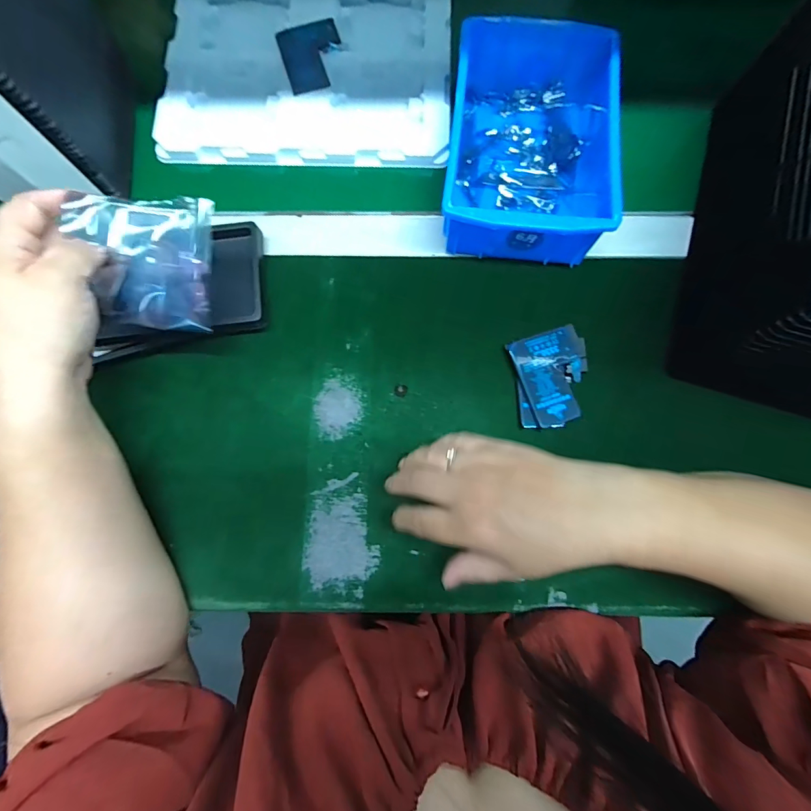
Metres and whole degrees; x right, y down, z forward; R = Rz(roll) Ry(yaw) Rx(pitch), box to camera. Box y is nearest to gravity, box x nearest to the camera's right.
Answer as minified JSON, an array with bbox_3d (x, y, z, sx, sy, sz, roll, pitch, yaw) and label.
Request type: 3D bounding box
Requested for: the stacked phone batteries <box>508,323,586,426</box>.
[{"bbox_3d":[0.121,-0.023,0.335,0.062,0.015,0.079,-8,79,-2],"label":"stacked phone batteries"}]

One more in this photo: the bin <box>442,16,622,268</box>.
[{"bbox_3d":[0.104,-0.223,0.347,0.130,0.064,0.198,7,79,1],"label":"bin"}]

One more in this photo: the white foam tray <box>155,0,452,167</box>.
[{"bbox_3d":[-0.094,-0.394,0.409,0.275,0.014,0.329,2,79,0],"label":"white foam tray"}]

